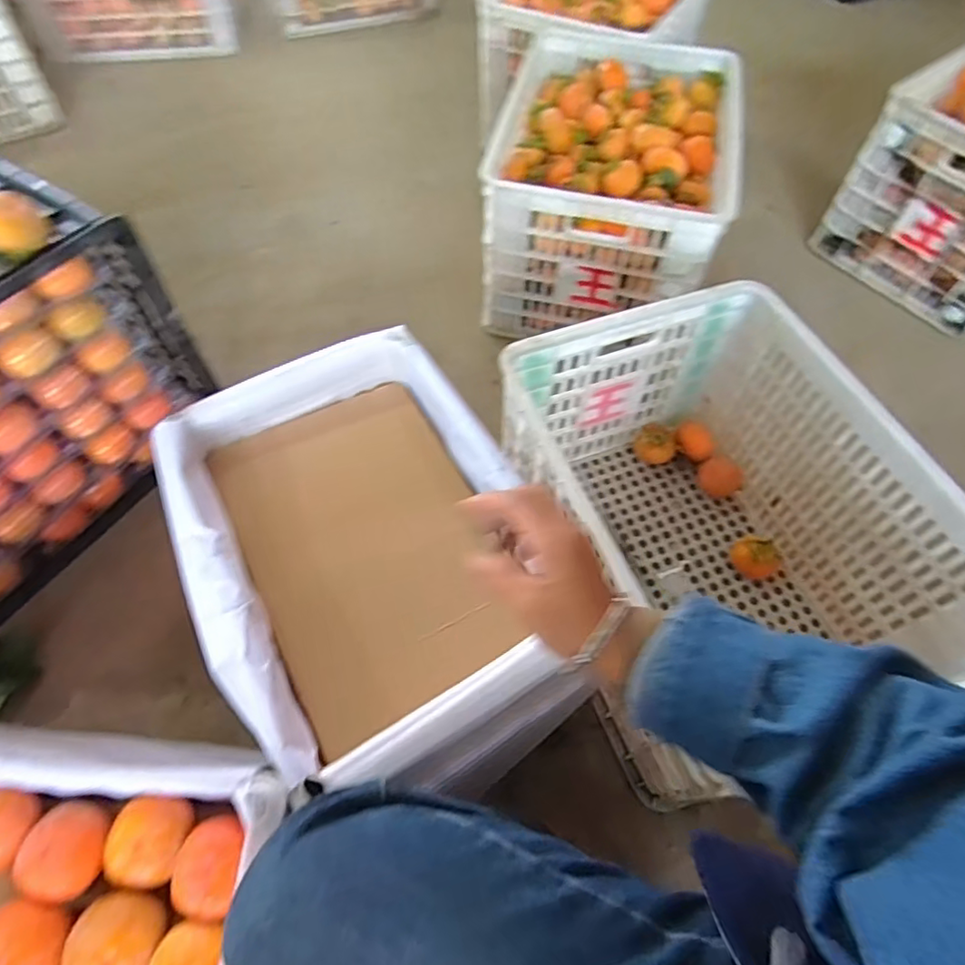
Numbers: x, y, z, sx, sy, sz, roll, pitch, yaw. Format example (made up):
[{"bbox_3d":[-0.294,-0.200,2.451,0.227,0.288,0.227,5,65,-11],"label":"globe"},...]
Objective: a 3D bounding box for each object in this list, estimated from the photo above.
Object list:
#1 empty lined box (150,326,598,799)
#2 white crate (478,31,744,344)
[{"bbox_3d":[-0.117,0.062,0.584,0.307,0.088,0.437,-27,64,-16],"label":"empty lined box"},{"bbox_3d":[0.210,-0.496,0.973,0.335,0.227,0.450,12,60,6],"label":"white crate"}]

